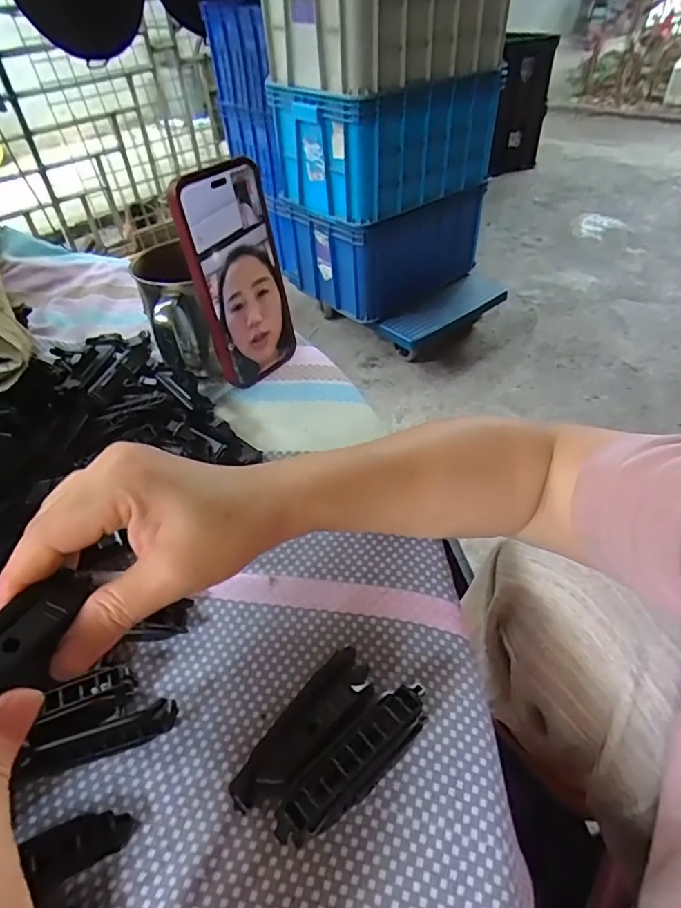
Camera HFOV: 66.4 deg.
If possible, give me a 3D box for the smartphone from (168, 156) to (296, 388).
[{"bbox_3d":[-0.075,-0.133,0.400,0.011,0.156,0.076,22,48,35],"label":"smartphone"}]

